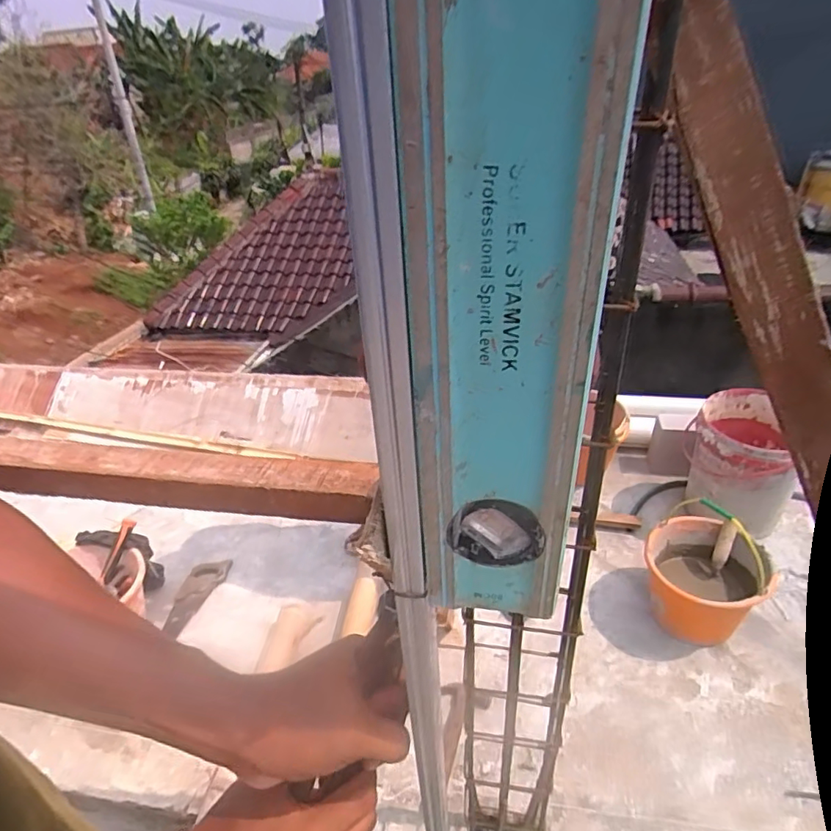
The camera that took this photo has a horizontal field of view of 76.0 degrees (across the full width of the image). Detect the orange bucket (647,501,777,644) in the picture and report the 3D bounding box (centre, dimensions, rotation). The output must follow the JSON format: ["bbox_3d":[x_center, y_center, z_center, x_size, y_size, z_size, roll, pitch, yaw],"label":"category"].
[{"bbox_3d":[0.750,0.379,1.370,0.273,0.373,0.265,-3,33,2],"label":"orange bucket"}]

